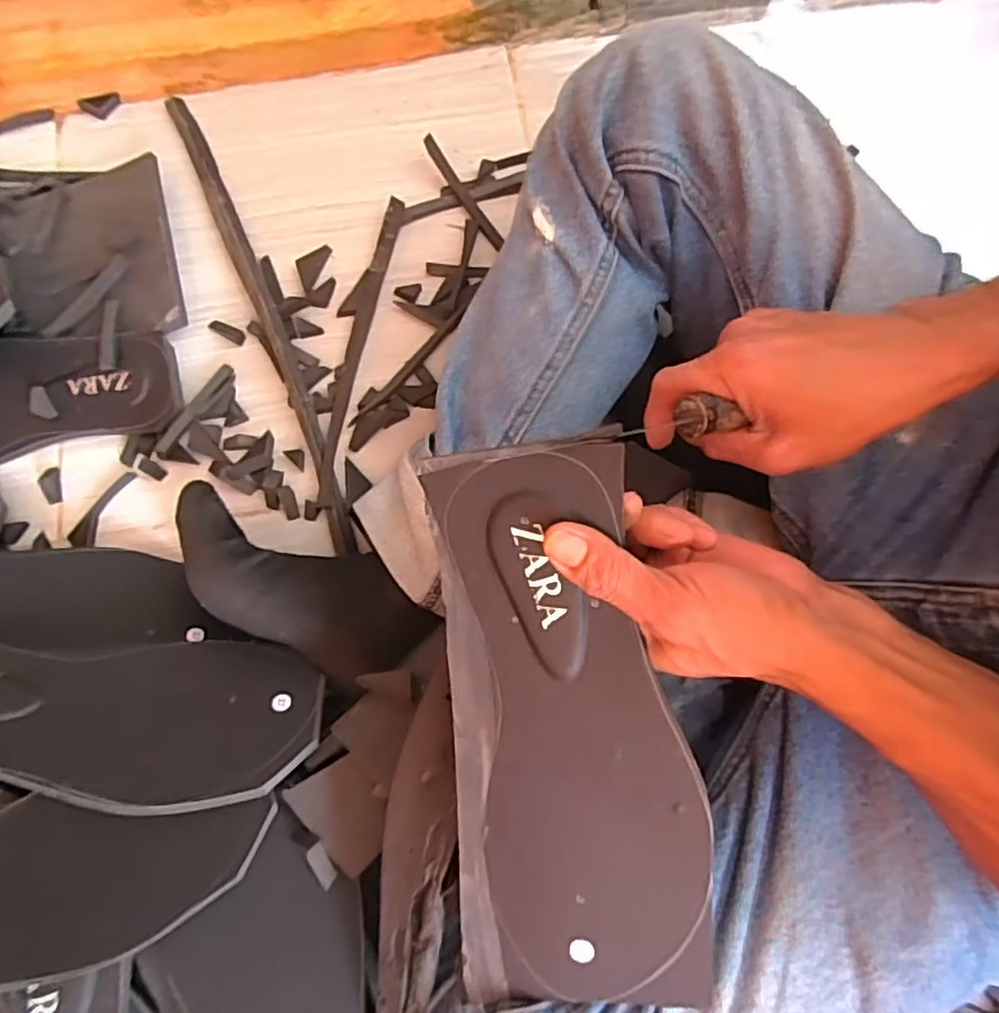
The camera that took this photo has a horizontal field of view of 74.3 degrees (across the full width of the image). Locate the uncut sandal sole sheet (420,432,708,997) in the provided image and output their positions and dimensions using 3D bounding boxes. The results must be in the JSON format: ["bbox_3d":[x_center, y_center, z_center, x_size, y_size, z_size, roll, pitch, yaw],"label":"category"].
[{"bbox_3d":[0.031,0.099,0.289,0.107,0.006,0.252,-3,97,11],"label":"uncut sandal sole sheet"}]

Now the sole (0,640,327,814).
[{"bbox_3d":[-0.232,0.121,0.378,0.245,0.012,0.098,4,45,-11],"label":"sole"}]

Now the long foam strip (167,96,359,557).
[{"bbox_3d":[-0.190,-0.158,0.524,0.023,0.015,0.425,-23,78,-5],"label":"long foam strip"}]

